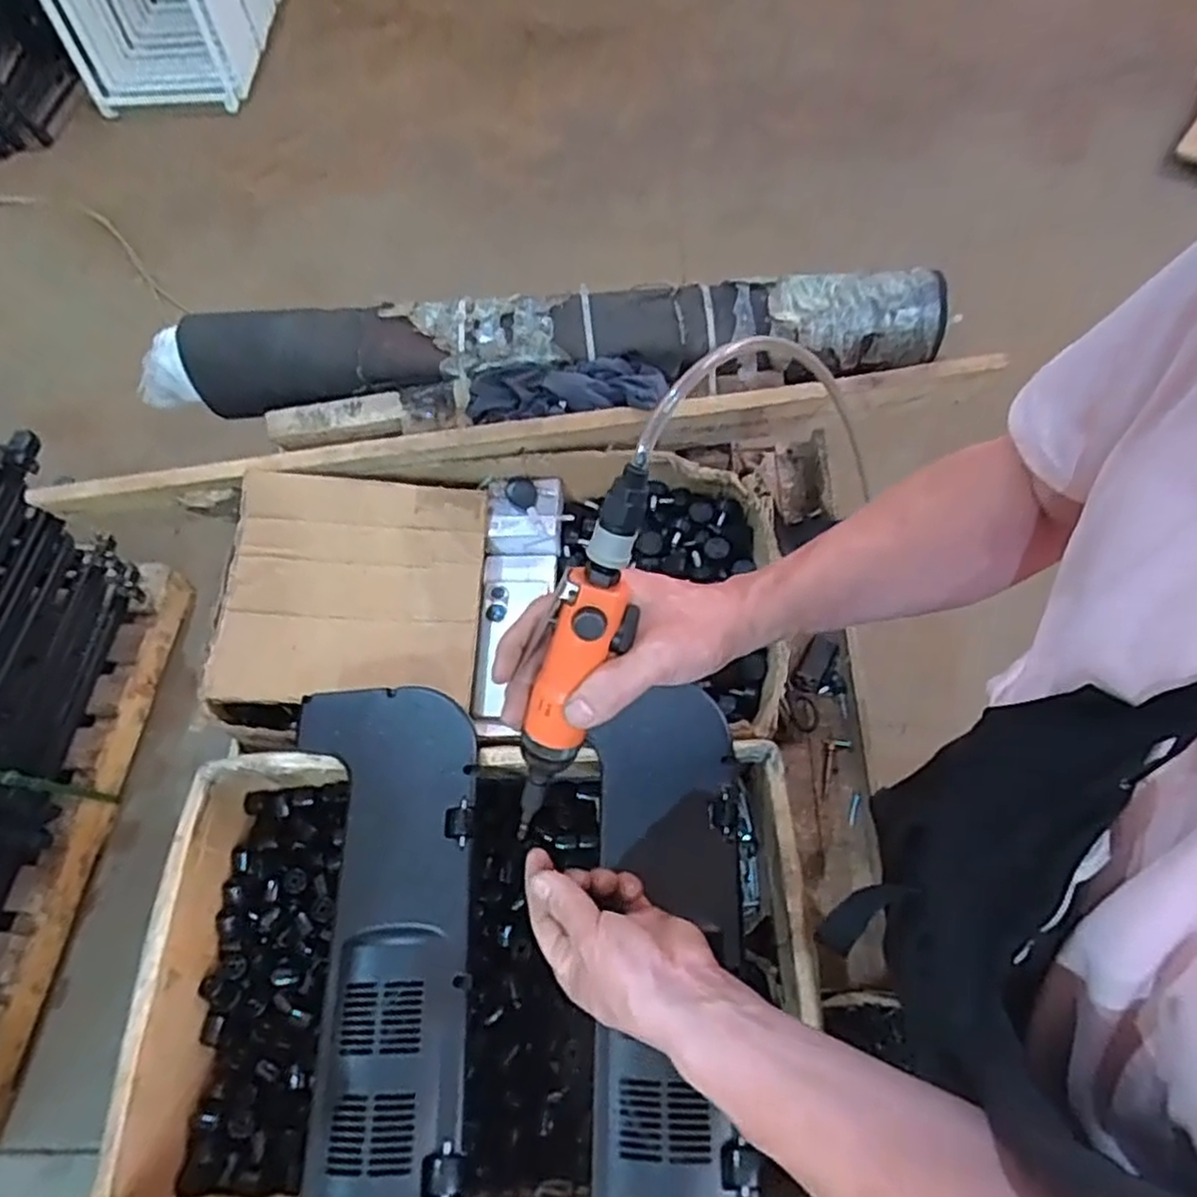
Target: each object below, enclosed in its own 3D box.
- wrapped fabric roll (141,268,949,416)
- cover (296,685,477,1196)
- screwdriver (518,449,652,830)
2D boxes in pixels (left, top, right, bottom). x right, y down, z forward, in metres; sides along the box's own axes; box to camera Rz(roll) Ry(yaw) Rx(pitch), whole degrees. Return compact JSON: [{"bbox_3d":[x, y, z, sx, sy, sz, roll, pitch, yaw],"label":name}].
[{"bbox_3d":[-0.081,-0.309,0.906,0.953,0.101,0.098,-1,63,2],"label":"wrapped fabric roll"},{"bbox_3d":[-0.180,0.296,0.571,0.157,0.029,0.476,-3,63,1],"label":"cover"},{"bbox_3d":[-0.013,0.043,0.458,0.038,0.273,0.034,26,28,15],"label":"screwdriver"}]

